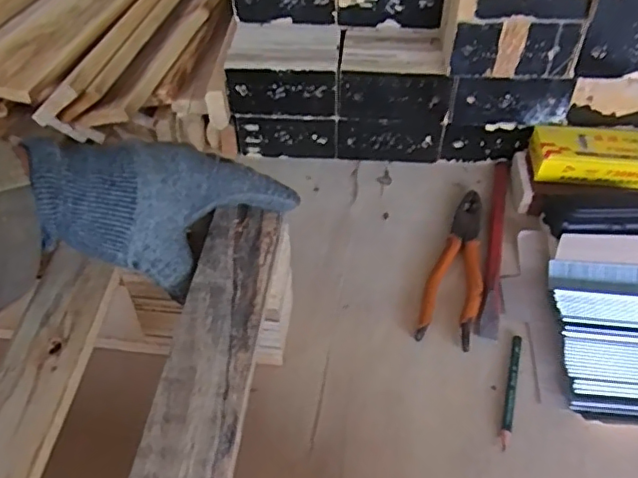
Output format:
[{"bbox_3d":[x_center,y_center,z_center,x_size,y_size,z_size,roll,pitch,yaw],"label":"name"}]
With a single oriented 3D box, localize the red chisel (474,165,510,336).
[{"bbox_3d":[0.179,0.003,0.573,0.019,0.015,0.235,12,48,12],"label":"red chisel"}]

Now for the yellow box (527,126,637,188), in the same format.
[{"bbox_3d":[0.290,-0.086,0.593,0.132,0.031,0.058,4,47,5],"label":"yellow box"}]

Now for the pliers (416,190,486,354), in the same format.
[{"bbox_3d":[0.136,0.022,0.553,0.051,0.011,0.189,12,48,12],"label":"pliers"}]

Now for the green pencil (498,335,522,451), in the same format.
[{"bbox_3d":[0.158,0.123,0.467,0.008,0.007,0.103,13,48,13],"label":"green pencil"}]

